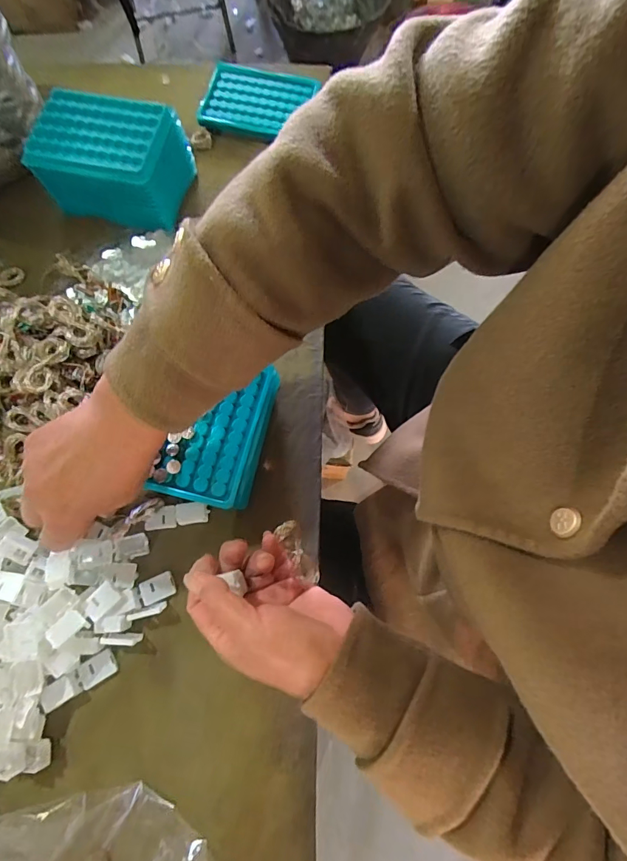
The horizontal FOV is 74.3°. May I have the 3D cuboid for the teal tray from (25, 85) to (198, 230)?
[{"bbox_3d":[-0.205,-0.276,0.432,0.136,0.085,0.091,6,73,1],"label":"teal tray"}]

